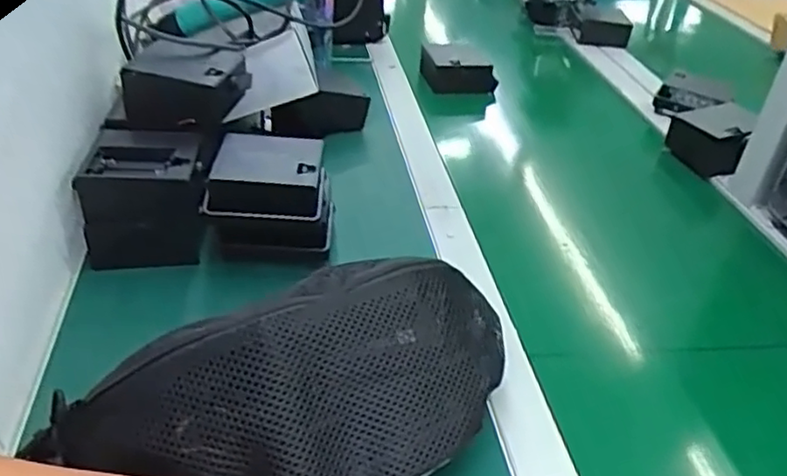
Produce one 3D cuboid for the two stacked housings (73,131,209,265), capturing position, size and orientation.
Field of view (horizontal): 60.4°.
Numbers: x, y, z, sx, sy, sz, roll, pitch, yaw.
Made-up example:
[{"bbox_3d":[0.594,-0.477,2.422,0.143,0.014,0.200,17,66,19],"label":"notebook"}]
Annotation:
[{"bbox_3d":[-0.205,-0.034,0.560,0.094,0.077,0.091,-5,36,-13],"label":"two stacked housings"}]

